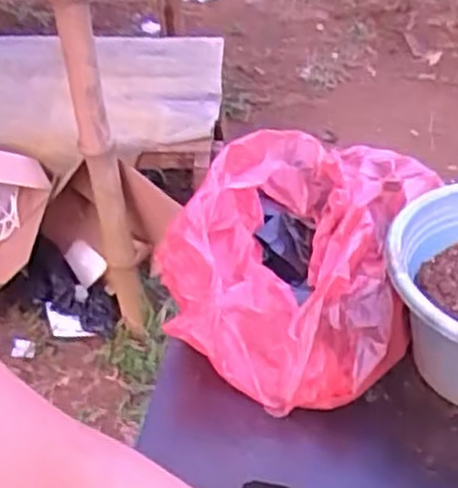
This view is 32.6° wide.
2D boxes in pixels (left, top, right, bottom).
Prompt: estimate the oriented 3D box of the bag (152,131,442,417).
[{"bbox_3d":[0.087,-0.008,0.909,0.255,0.115,0.392,12,46,14],"label":"bag"}]

